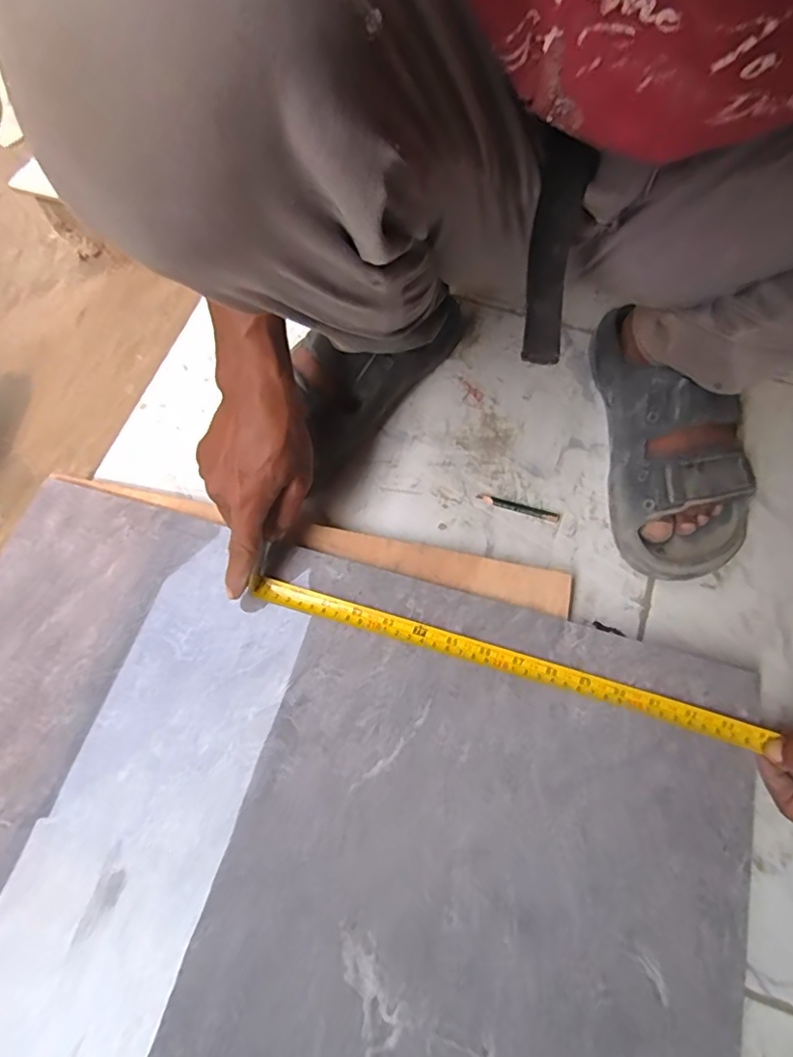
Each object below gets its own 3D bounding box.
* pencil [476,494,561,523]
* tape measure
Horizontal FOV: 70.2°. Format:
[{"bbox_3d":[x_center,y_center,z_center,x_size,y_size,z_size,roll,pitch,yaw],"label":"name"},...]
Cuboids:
[{"bbox_3d":[0.106,-0.018,0.495,0.072,0.004,0.010,16,69,6],"label":"pencil"},{"bbox_3d":[0.076,0.097,0.426,0.382,0.004,0.020,16,67,7],"label":"tape measure"}]

